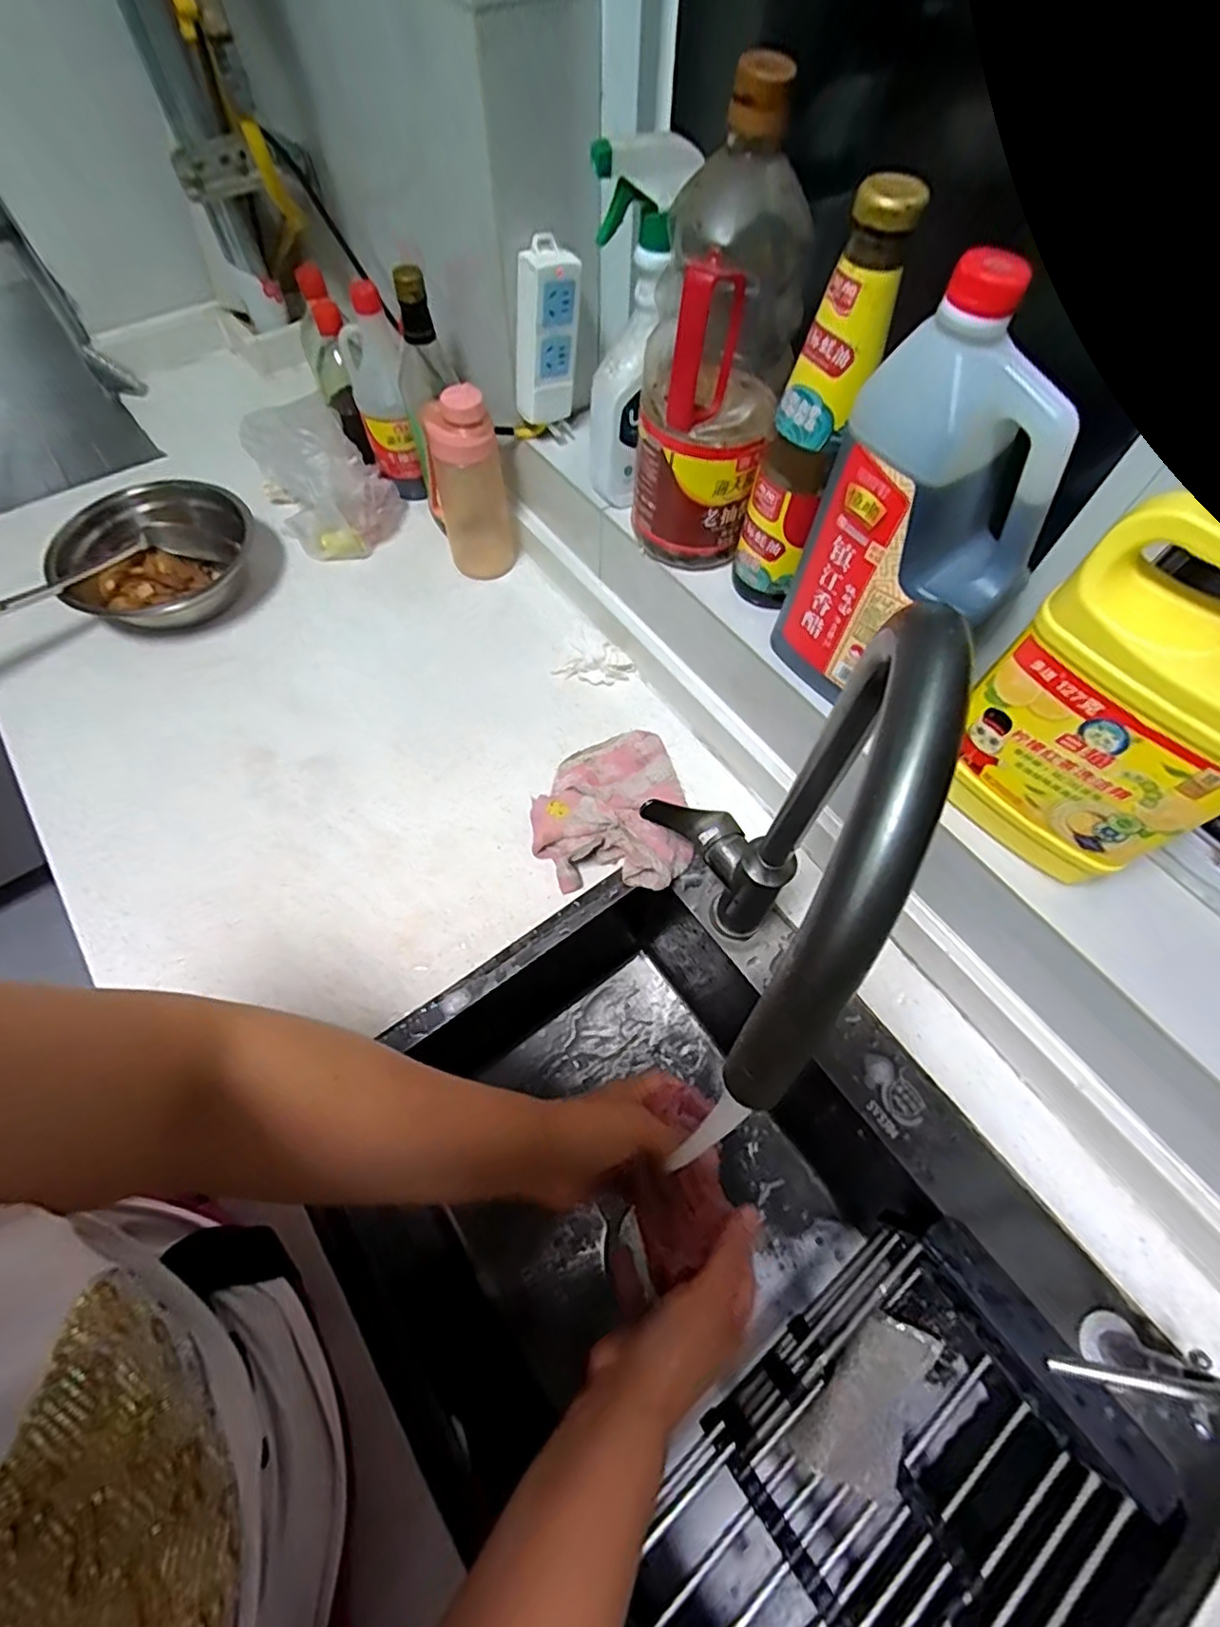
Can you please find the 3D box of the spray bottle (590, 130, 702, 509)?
[{"bbox_3d":[0.014,-0.393,0.523,0.066,0.232,0.072,13,63,9],"label":"spray bottle"}]

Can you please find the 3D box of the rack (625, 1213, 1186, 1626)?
[{"bbox_3d":[0.168,0.490,0.412,0.373,0.091,0.201,-36,66,-16],"label":"rack"}]

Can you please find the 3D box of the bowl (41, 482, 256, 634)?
[{"bbox_3d":[-0.523,-0.303,0.726,0.213,0.062,0.229,1,64,-2],"label":"bowl"}]

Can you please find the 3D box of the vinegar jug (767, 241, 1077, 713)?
[{"bbox_3d":[0.196,-0.177,0.408,0.087,0.246,0.123,-24,63,-11],"label":"vinegar jug"}]

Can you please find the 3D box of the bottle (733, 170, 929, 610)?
[{"bbox_3d":[0.142,-0.269,0.453,0.063,0.263,0.055,11,62,8],"label":"bottle"}]

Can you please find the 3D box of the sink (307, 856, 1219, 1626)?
[{"bbox_3d":[0.090,0.379,0.522,0.442,0.214,0.588,-34,66,-15],"label":"sink"}]

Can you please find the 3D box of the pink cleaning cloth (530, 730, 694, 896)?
[{"bbox_3d":[0.000,-0.013,0.596,0.146,0.044,0.166,-2,64,-3],"label":"pink cleaning cloth"}]

